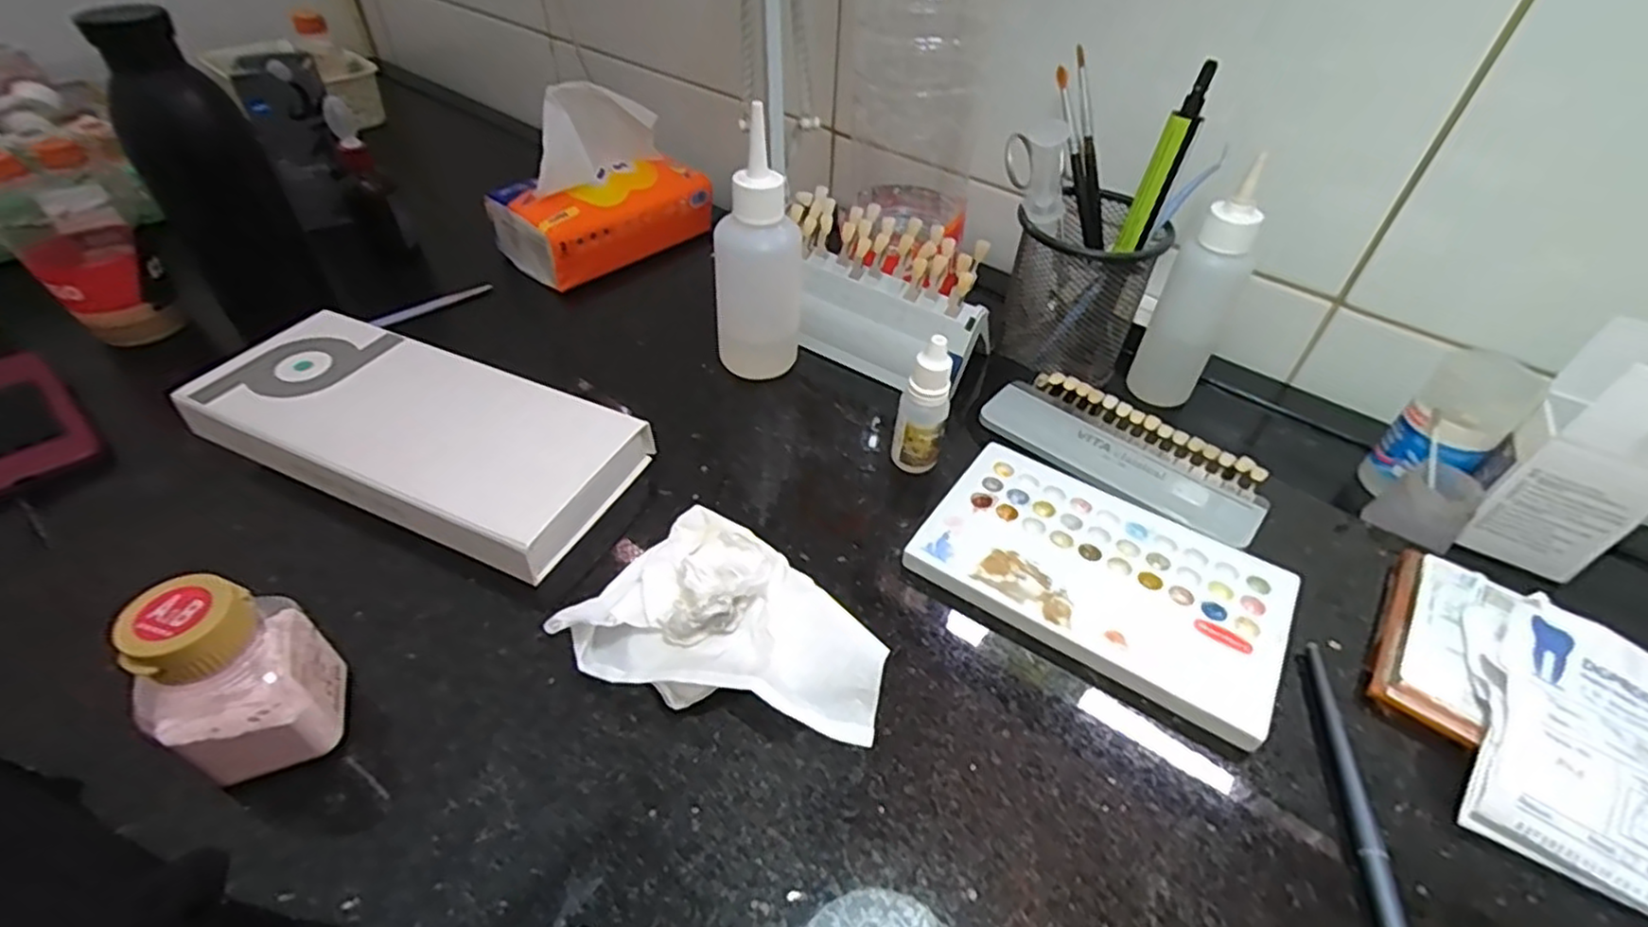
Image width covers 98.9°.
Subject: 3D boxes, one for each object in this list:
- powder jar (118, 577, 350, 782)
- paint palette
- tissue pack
[{"bbox_3d":[-0.195,0.070,0.235,0.038,0.078,0.039,-15,47,-18],"label":"powder jar"},{"bbox_3d":[0.125,0.048,0.321,0.151,0.012,0.095,26,49,21],"label":"paint palette"},{"bbox_3d":[-0.184,-0.239,0.604,0.181,0.125,0.075,-27,52,-27],"label":"tissue pack"}]

